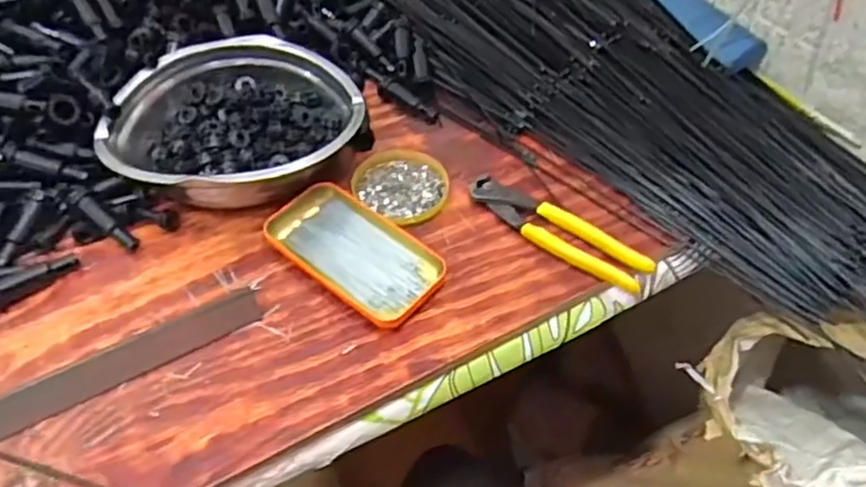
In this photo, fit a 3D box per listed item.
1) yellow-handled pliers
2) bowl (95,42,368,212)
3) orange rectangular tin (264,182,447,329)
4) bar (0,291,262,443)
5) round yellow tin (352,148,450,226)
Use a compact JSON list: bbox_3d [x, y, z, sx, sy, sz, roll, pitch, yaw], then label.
[{"bbox_3d":[0.102,-0.011,0.552,0.162,0.018,0.036,34,57,24],"label":"yellow-handled pliers"},{"bbox_3d":[-0.184,-0.112,0.607,0.204,0.069,0.204,1,50,-1],"label":"bowl"},{"bbox_3d":[-0.062,0.006,0.531,0.144,0.021,0.072,34,57,24],"label":"orange rectangular tin"},{"bbox_3d":[-0.249,0.094,0.464,0.259,0.010,0.038,-26,55,-21],"label":"bar"},{"bbox_3d":[-0.029,-0.054,0.589,0.076,0.010,0.088,-33,58,-25],"label":"round yellow tin"}]

